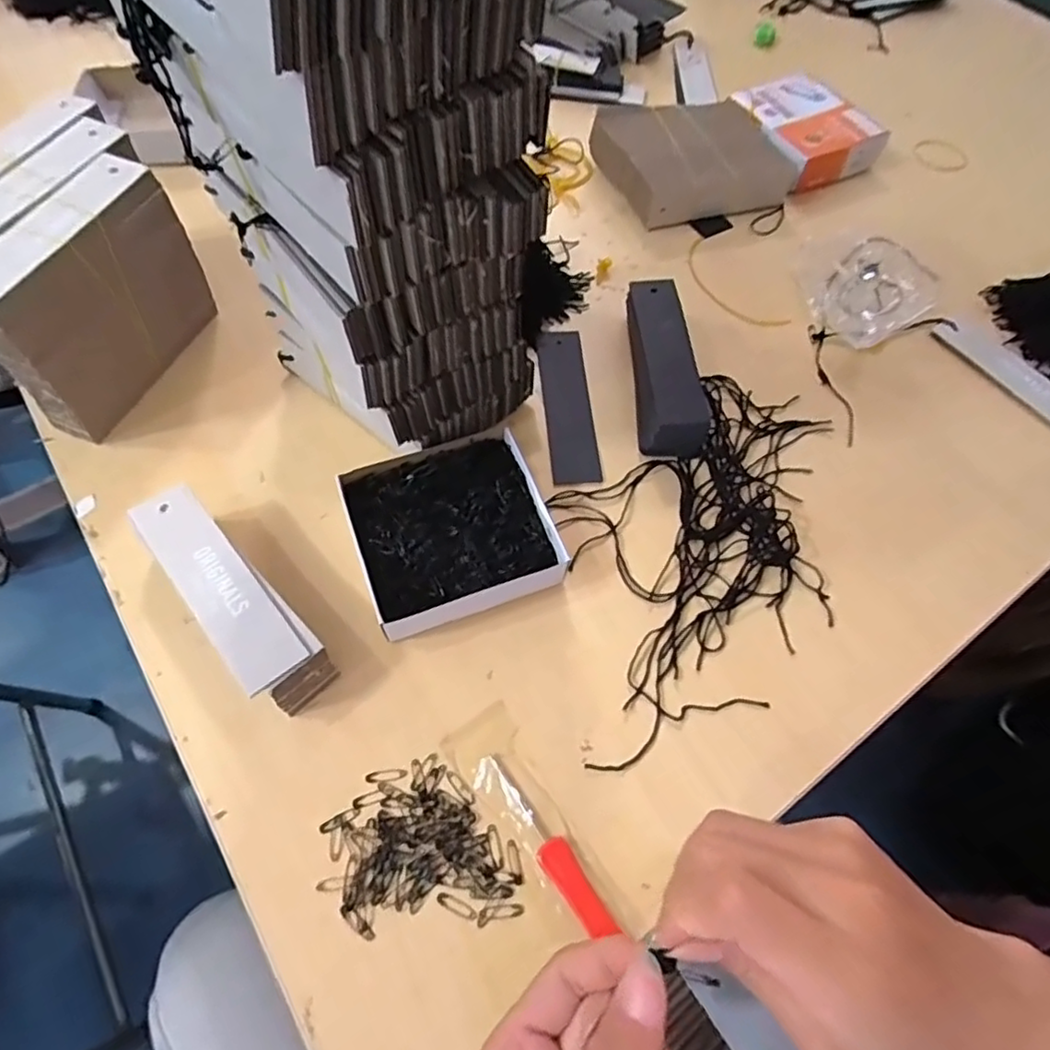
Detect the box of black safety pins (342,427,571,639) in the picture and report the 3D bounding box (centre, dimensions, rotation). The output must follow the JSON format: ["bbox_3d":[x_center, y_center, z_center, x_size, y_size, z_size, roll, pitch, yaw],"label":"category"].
[{"bbox_3d":[-0.041,0.002,0.362,0.103,0.027,0.104,-18,63,-14],"label":"box of black safety pins"}]

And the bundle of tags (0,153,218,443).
[{"bbox_3d":[-0.249,-0.131,0.379,0.030,0.107,0.130,19,61,7],"label":"bundle of tags"}]

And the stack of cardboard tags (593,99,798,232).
[{"bbox_3d":[0.142,-0.308,0.538,0.143,0.045,0.108,-17,63,-13],"label":"stack of cardboard tags"}]

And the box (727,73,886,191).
[{"bbox_3d":[0.249,-0.354,0.573,0.101,0.037,0.113,-22,64,-16],"label":"box"}]

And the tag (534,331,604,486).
[{"bbox_3d":[0.028,-0.082,0.428,0.031,0.004,0.127,-3,61,-6],"label":"tag"}]

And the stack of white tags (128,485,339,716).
[{"bbox_3d":[-0.152,0.038,0.329,0.035,0.038,0.128,-40,70,-23],"label":"stack of white tags"}]

